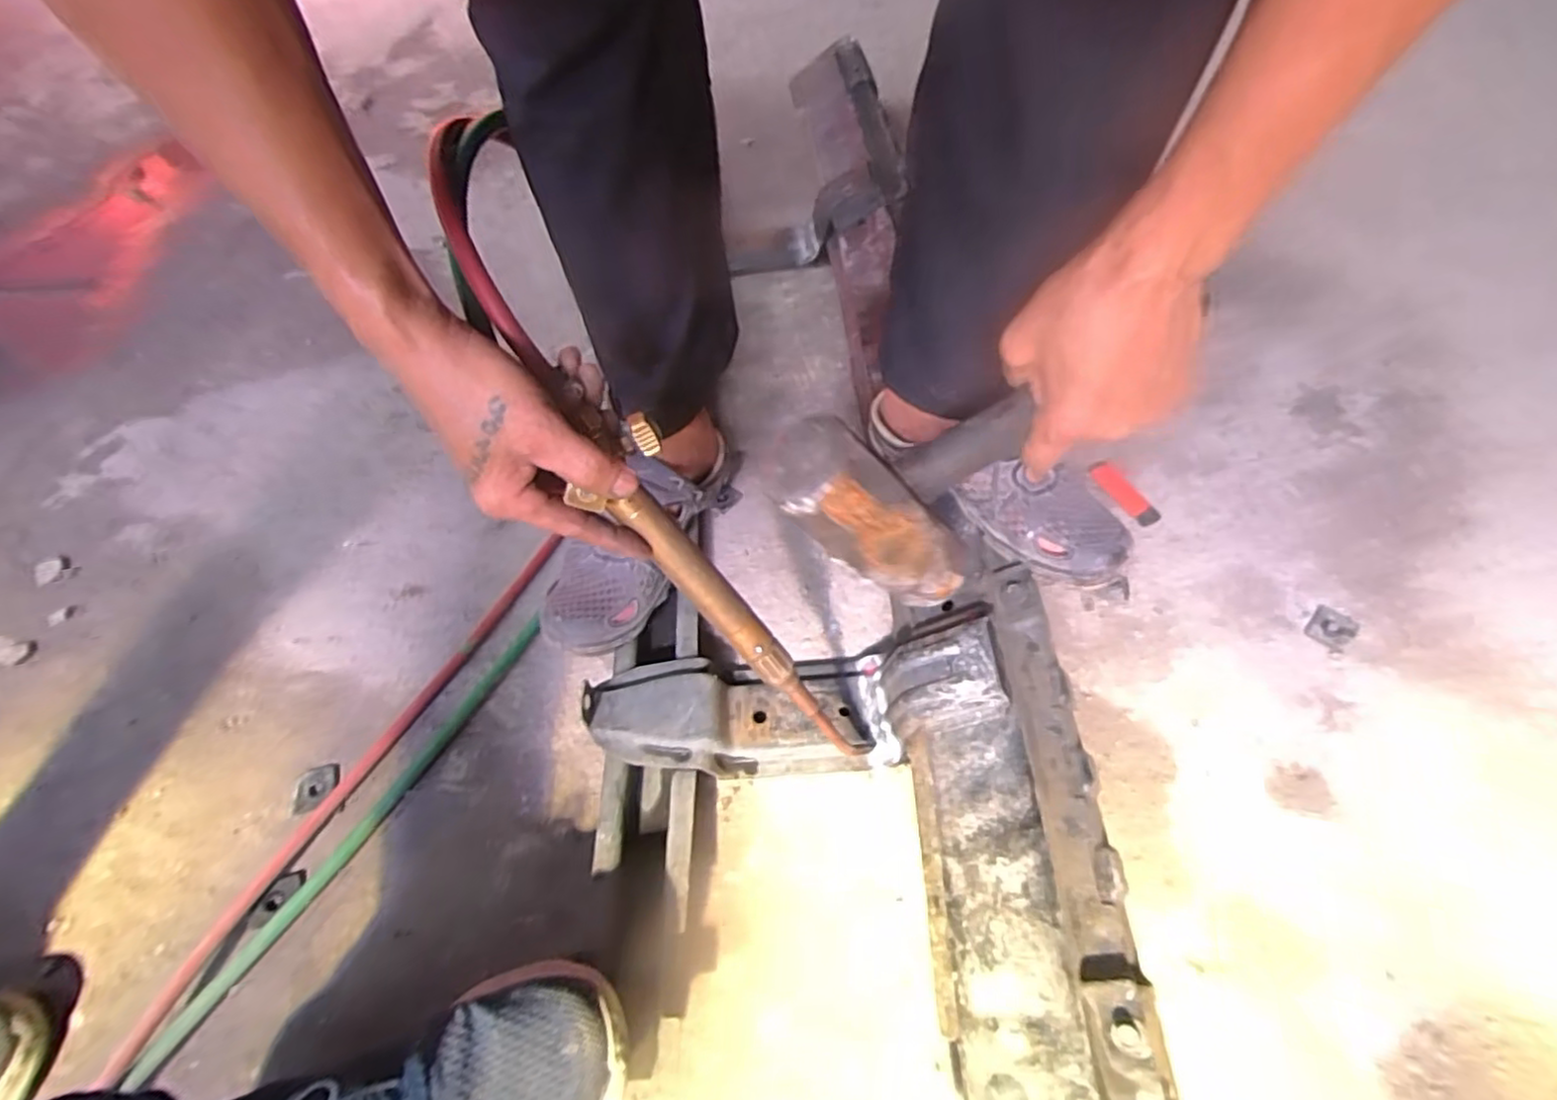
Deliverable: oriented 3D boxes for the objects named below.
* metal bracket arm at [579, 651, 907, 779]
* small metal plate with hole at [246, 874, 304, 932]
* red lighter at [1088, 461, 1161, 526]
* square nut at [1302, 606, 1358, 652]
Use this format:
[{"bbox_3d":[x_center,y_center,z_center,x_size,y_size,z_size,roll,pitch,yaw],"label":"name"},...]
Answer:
[{"bbox_3d":[-0.032,0.133,0.571,0.239,0.047,0.093,3,57,-9],"label":"metal bracket arm"},{"bbox_3d":[-0.386,0.270,0.531,0.015,0.007,0.042,19,49,16],"label":"small metal plate with hole"},{"bbox_3d":[0.344,-0.056,0.694,0.026,0.012,0.081,-25,59,-11],"label":"red lighter"},{"bbox_3d":[0.481,0.069,0.603,0.034,0.004,0.038,34,66,23],"label":"square nut"}]

